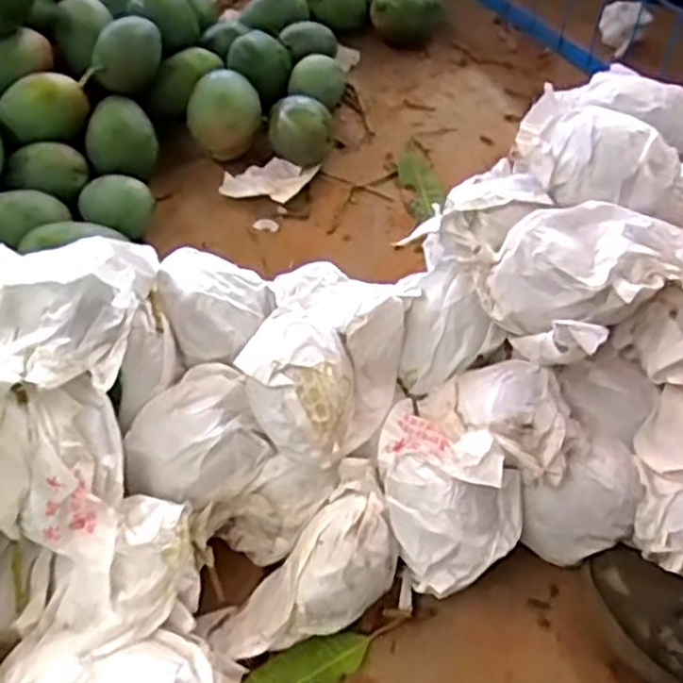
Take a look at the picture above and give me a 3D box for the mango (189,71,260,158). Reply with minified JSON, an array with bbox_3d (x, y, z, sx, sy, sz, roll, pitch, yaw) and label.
[{"bbox_3d":[-0.179,-0.346,1.113,0.110,0.091,0.094,-8,51,-5],"label":"mango"}]

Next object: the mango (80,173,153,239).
[{"bbox_3d":[-0.318,-0.189,0.996,0.103,0.062,0.069,19,54,16],"label":"mango"}]

